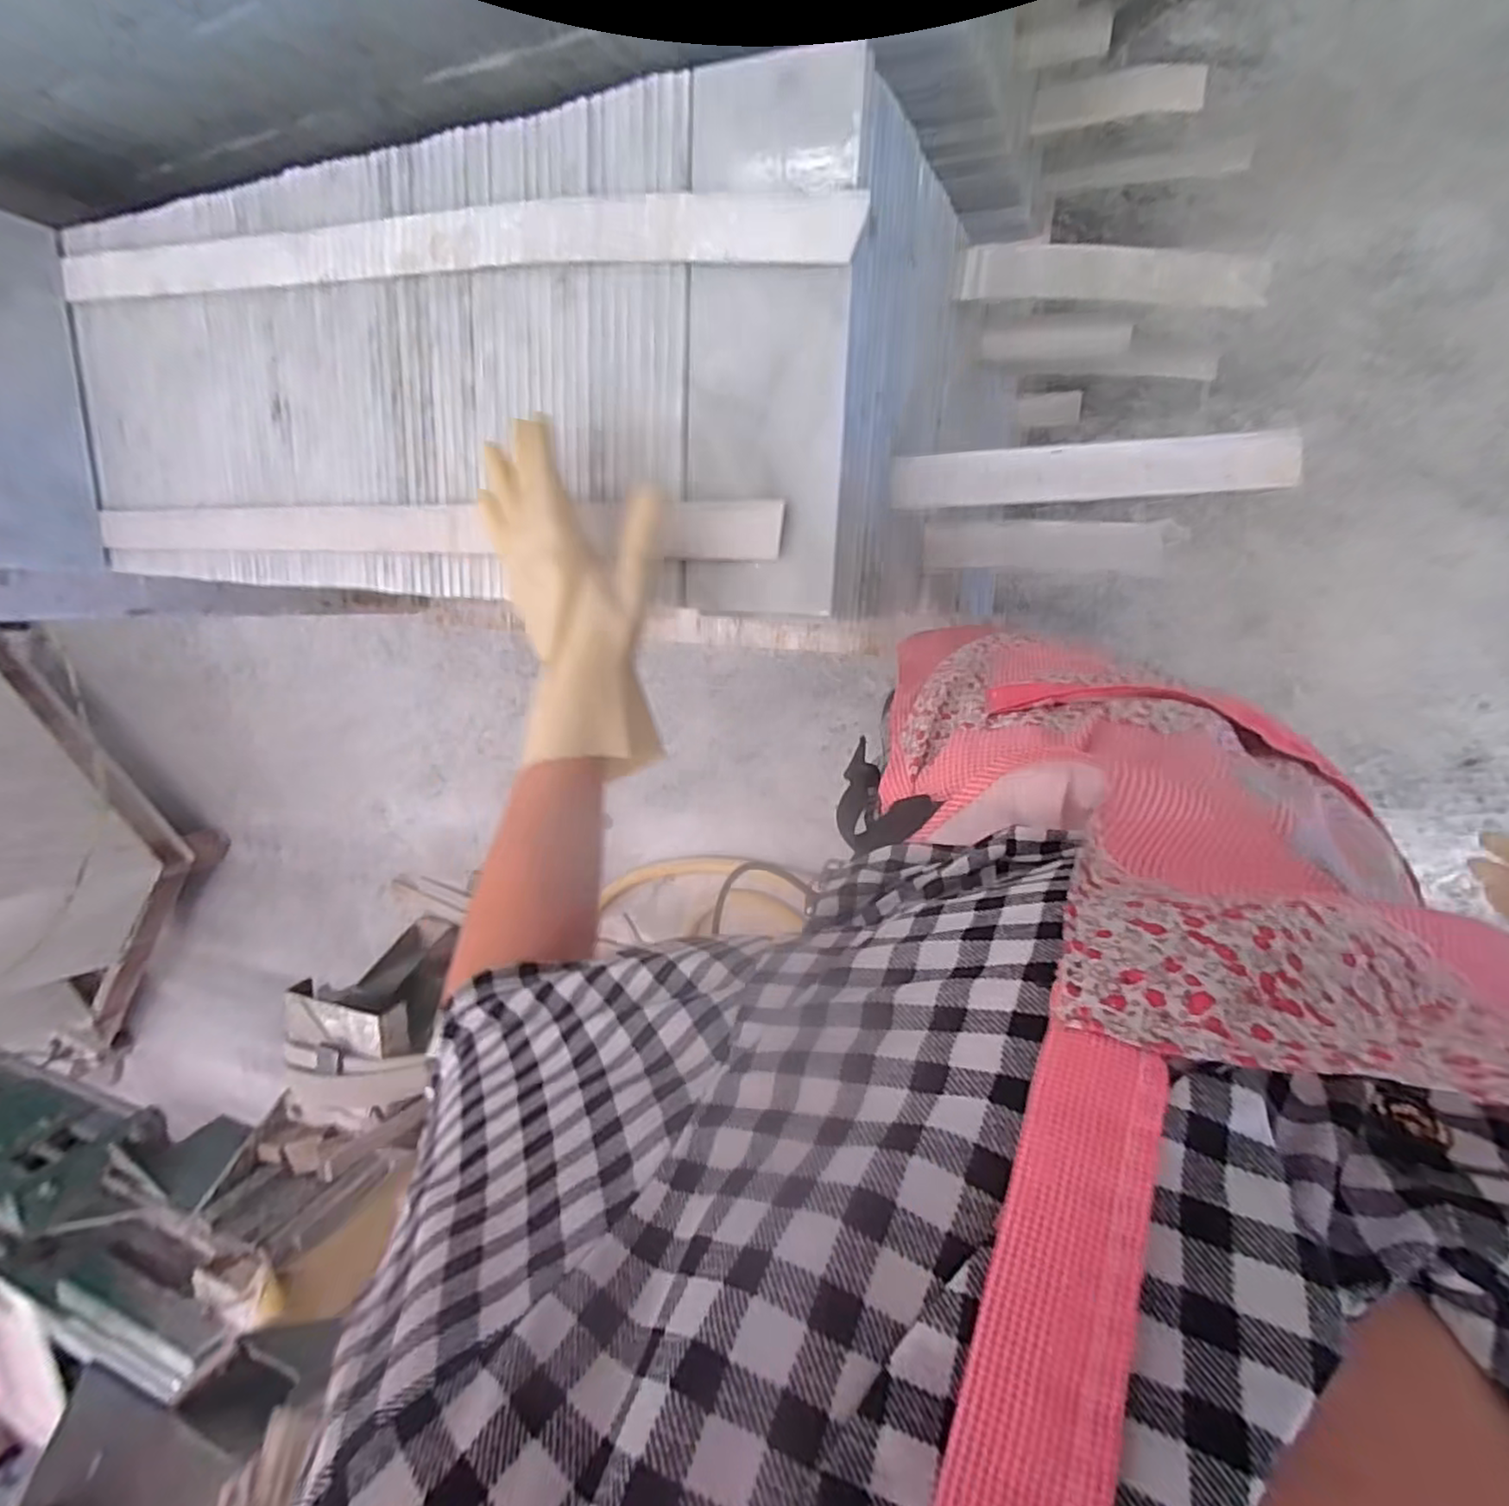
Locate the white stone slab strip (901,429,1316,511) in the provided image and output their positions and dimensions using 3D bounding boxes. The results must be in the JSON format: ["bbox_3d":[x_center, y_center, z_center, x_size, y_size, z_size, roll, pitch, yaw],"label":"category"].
[{"bbox_3d":[0.227,-0.193,0.468,0.255,0.024,0.039,1,94,8],"label":"white stone slab strip"}]

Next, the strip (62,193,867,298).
[{"bbox_3d":[-0.283,-0.371,0.505,0.748,0.016,0.039,12,96,20],"label":"strip"}]

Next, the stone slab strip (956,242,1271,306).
[{"bbox_3d":[0.278,-0.372,0.532,0.226,0.010,0.036,4,125,4],"label":"stone slab strip"}]

